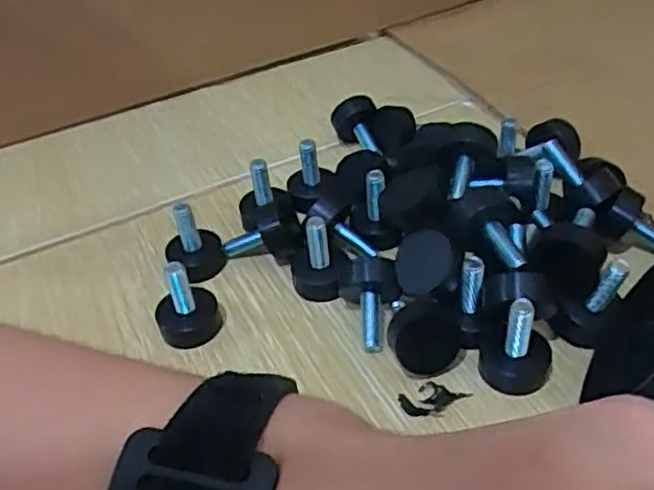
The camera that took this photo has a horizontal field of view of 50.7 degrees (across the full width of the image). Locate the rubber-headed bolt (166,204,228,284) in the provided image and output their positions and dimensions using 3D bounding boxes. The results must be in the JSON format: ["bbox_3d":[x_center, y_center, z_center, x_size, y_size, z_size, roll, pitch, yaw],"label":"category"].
[{"bbox_3d":[-0.058,-0.003,0.296,0.023,0.034,0.025,-16,42,-11],"label":"rubber-headed bolt"}]

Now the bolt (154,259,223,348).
[{"bbox_3d":[-0.056,0.022,0.269,0.024,0.032,0.019,-24,44,-18],"label":"bolt"}]

